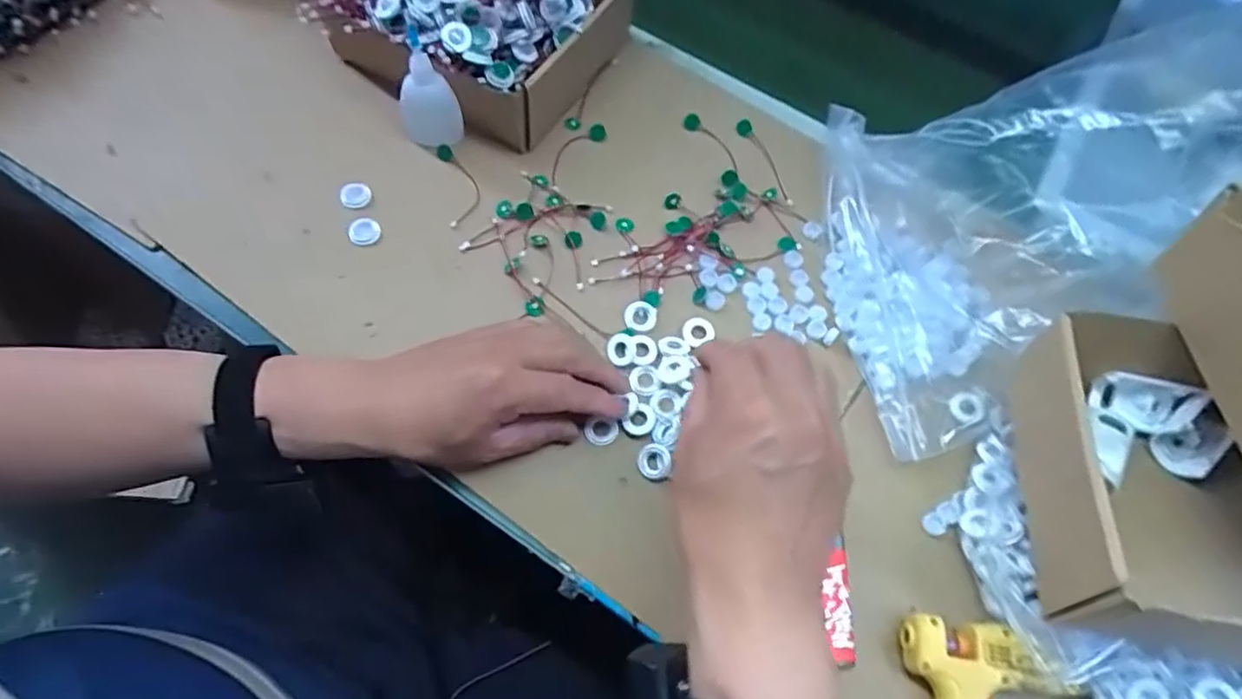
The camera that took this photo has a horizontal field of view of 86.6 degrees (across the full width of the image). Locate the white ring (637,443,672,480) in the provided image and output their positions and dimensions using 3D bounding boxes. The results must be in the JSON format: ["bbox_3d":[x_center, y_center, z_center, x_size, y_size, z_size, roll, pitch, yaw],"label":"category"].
[{"bbox_3d":[0.022,0.075,0.441,0.022,0.004,0.023,2,64,-4],"label":"white ring"}]

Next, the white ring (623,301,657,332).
[{"bbox_3d":[0.015,-0.024,0.488,0.024,0.007,0.023,2,64,-4],"label":"white ring"}]

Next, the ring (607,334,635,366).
[{"bbox_3d":[0.000,0.001,0.474,0.020,0.012,0.022,2,64,-4],"label":"ring"}]

